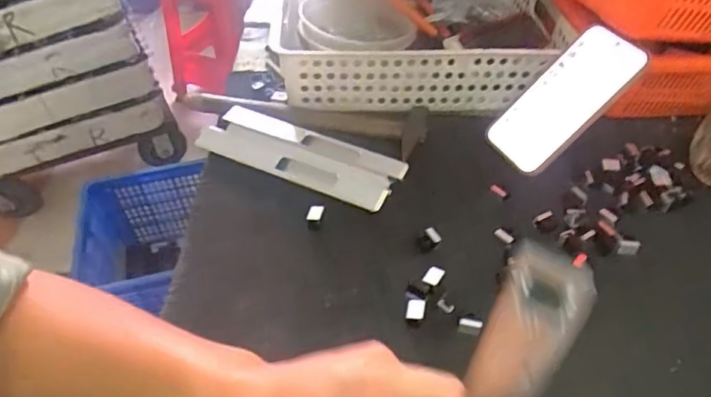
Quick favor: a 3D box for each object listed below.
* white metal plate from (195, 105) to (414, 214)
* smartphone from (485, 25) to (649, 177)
[{"bbox_3d":[-0.057,-0.043,0.515,0.204,0.021,0.069,18,49,16],"label":"white metal plate"},{"bbox_3d":[0.213,-0.101,0.517,0.159,0.013,0.079,-46,50,16],"label":"smartphone"}]

